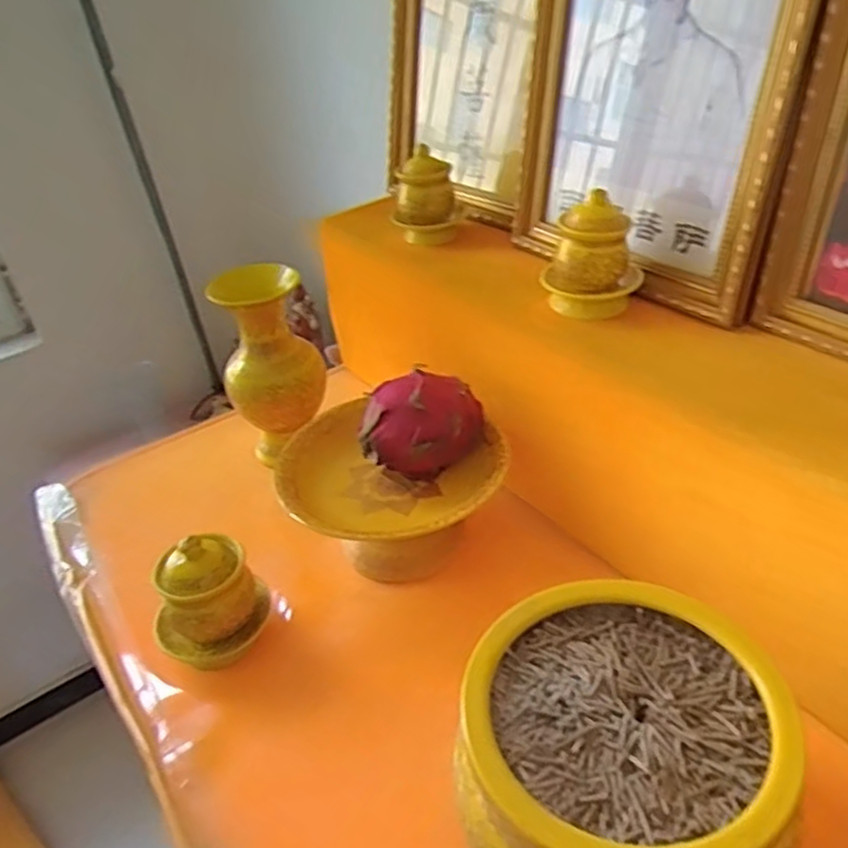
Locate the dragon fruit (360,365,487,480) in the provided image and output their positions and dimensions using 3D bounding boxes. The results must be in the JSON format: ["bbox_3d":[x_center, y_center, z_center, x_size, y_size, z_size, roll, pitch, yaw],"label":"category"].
[{"bbox_3d":[0.001,0.000,0.648,0.081,0.076,0.105,26,46,38],"label":"dragon fruit"}]

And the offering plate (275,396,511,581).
[{"bbox_3d":[-0.027,0.070,0.675,0.202,0.094,0.183,11,39,24],"label":"offering plate"}]

